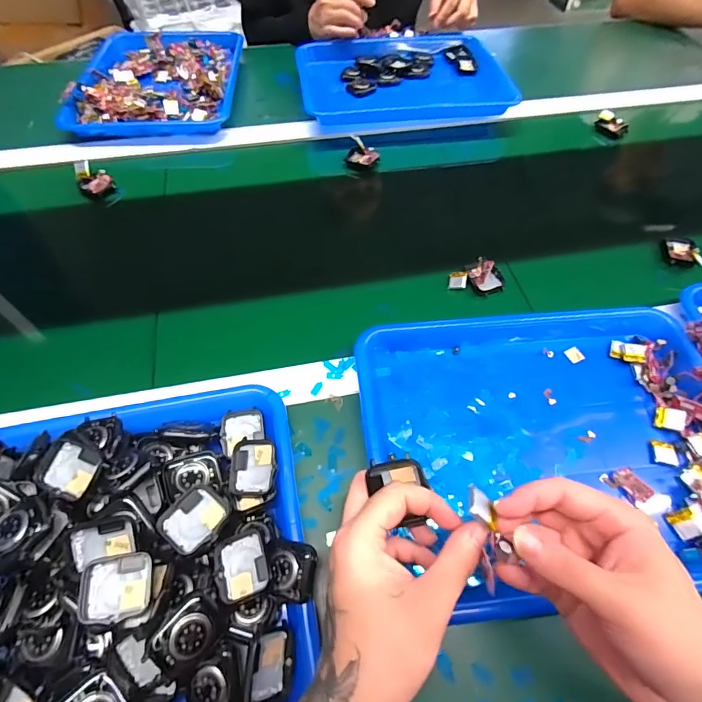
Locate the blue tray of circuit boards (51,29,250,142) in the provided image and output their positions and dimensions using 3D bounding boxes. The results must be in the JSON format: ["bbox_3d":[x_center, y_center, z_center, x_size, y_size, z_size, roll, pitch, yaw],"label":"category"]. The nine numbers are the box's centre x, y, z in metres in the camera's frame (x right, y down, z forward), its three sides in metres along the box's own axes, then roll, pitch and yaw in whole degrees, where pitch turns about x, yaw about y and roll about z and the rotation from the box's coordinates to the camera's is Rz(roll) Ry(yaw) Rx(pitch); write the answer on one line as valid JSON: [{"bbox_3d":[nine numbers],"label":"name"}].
[{"bbox_3d":[-0.314,-0.456,0.690,0.252,0.032,0.301,-3,59,-4],"label":"blue tray of circuit boards"}]

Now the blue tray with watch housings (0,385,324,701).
[{"bbox_3d":[-0.194,0.153,0.286,0.325,0.058,0.242,-10,60,-8],"label":"blue tray with watch housings"}]

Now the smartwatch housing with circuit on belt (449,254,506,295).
[{"bbox_3d":[0.148,-0.088,0.480,0.062,0.022,0.041,12,59,6],"label":"smartwatch housing with circuit on belt"}]

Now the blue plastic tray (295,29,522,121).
[{"bbox_3d":[0.083,-0.469,0.707,0.339,0.040,0.259,-4,59,-4],"label":"blue plastic tray"}]

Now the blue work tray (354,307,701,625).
[{"bbox_3d":[0.177,0.073,0.373,0.326,0.032,0.263,-5,59,-5],"label":"blue work tray"}]

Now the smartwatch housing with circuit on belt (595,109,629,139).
[{"bbox_3d":[0.416,-0.362,0.660,0.048,0.022,0.037,40,65,20],"label":"smartwatch housing with circuit on belt"}]

